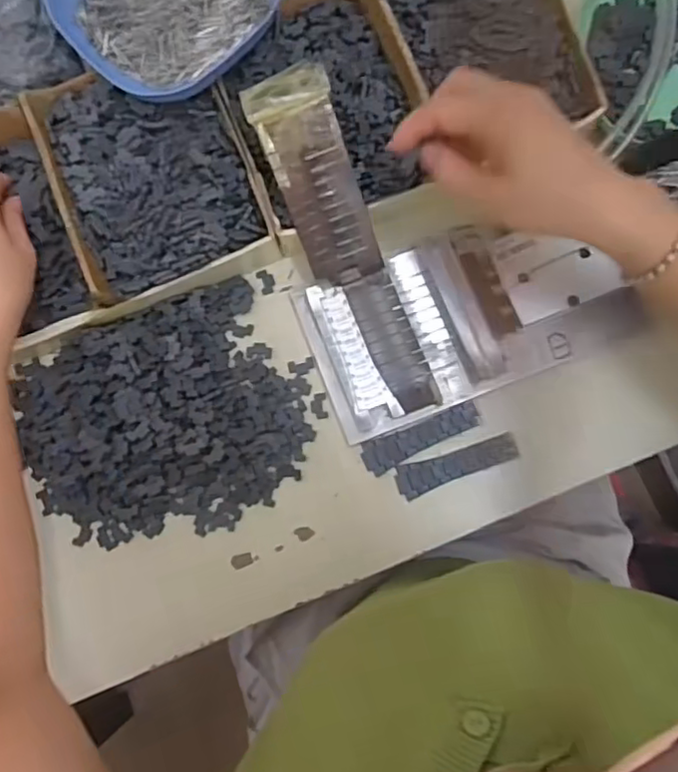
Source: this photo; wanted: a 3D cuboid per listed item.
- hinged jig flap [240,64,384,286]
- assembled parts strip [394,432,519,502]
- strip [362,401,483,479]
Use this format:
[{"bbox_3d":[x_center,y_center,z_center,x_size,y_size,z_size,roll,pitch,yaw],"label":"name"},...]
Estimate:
[{"bbox_3d":[-0.012,-0.135,0.433,0.053,0.007,0.136,-22,110,4],"label":"hinged jig flap"},{"bbox_3d":[0.083,0.056,0.458,0.086,0.004,0.023,-18,81,0],"label":"assembled parts strip"},{"bbox_3d":[0.058,0.037,0.459,0.085,0.004,0.023,-21,81,-1],"label":"strip"}]

